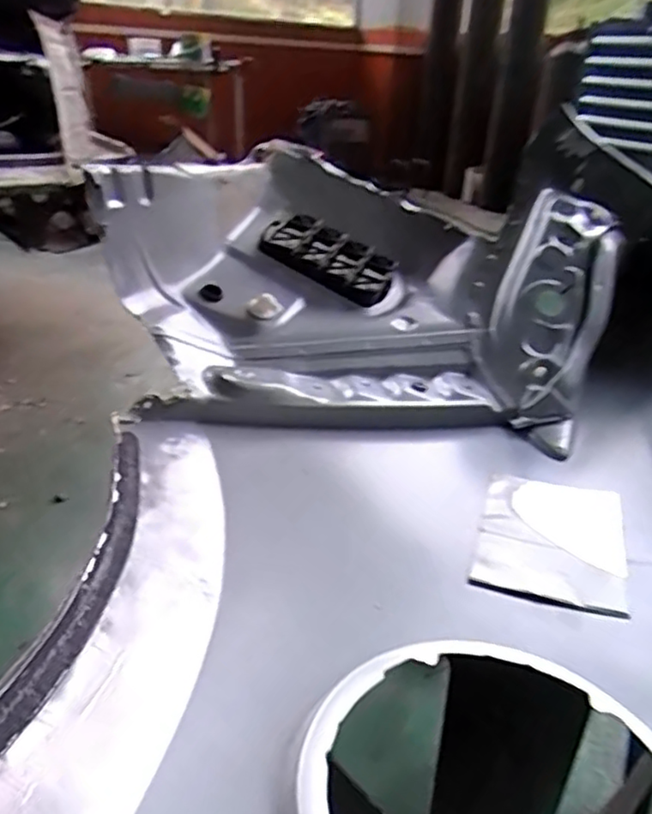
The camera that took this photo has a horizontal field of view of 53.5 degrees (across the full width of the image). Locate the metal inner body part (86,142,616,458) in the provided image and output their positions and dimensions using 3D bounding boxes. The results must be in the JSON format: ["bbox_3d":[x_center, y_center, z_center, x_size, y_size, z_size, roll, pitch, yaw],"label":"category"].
[{"bbox_3d":[0.060,-0.131,0.686,0.436,0.175,0.431,15,30,19],"label":"metal inner body part"}]

